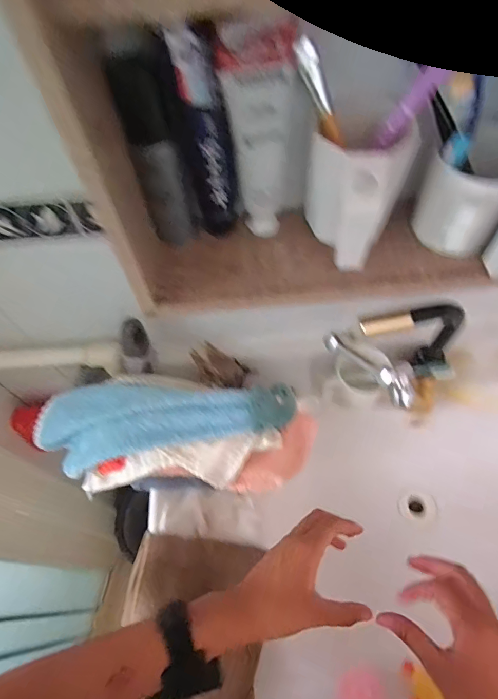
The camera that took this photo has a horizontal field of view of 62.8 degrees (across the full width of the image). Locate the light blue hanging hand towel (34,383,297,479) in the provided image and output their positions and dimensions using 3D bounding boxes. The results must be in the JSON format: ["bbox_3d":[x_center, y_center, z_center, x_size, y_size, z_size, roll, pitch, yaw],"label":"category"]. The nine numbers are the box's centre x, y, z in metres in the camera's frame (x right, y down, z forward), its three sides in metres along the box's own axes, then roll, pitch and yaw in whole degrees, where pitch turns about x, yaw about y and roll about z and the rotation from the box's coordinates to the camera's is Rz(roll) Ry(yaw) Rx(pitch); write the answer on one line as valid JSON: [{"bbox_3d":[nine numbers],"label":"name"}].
[{"bbox_3d":[-0.109,0.088,0.523,0.337,0.066,0.085,-9,59,-3],"label":"light blue hanging hand towel"}]

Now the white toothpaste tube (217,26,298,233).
[{"bbox_3d":[0.010,-0.157,0.324,0.051,0.165,0.024,-6,59,-1],"label":"white toothpaste tube"}]

